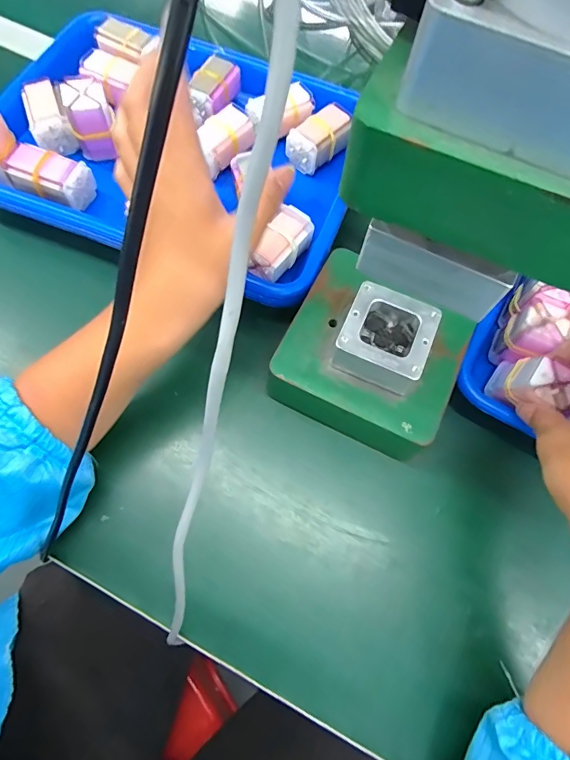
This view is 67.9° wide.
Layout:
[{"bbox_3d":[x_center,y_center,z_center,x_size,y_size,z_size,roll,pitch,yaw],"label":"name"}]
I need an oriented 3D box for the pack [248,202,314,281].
[{"bbox_3d":[-0.001,-0.111,0.345,0.028,0.029,0.062,31,68,9],"label":"pack"}]

